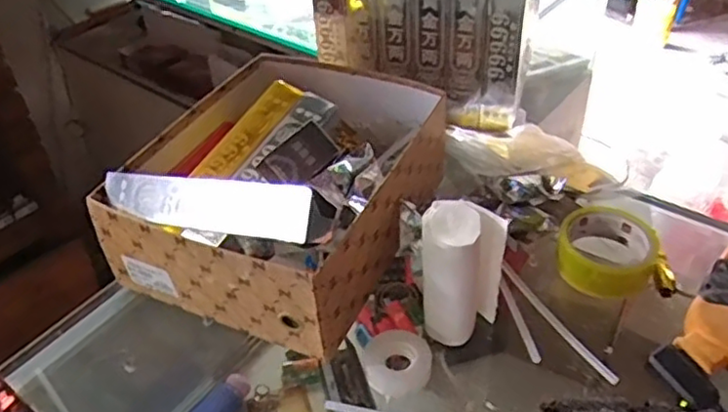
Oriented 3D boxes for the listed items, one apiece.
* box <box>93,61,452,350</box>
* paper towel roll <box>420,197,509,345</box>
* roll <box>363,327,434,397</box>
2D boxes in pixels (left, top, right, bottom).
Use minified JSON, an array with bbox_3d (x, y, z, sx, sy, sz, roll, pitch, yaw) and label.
[{"bbox_3d":[-0.077,-0.042,0.664,0.251,0.152,0.300,15,44,20],"label":"box"},{"bbox_3d":[0.084,0.060,0.569,0.064,0.124,0.049,9,43,14],"label":"paper towel roll"},{"bbox_3d":[0.030,0.135,0.576,0.057,0.017,0.057,-2,41,1],"label":"roll"}]

